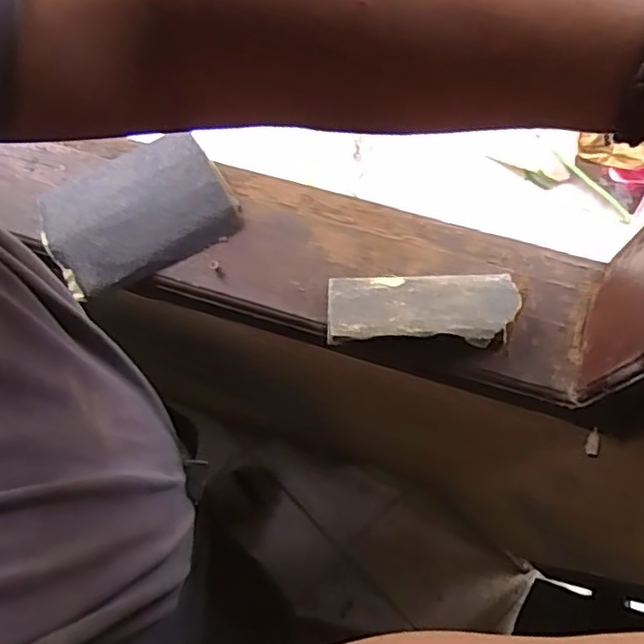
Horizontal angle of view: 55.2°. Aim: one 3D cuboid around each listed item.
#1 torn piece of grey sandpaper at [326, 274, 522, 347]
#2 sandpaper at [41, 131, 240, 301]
[{"bbox_3d":[0.077,-0.012,0.479,0.144,0.006,0.059,-1,55,6],"label":"torn piece of grey sandpaper"},{"bbox_3d":[-0.162,-0.095,0.526,0.150,0.023,0.123,-30,73,-7],"label":"sandpaper"}]

